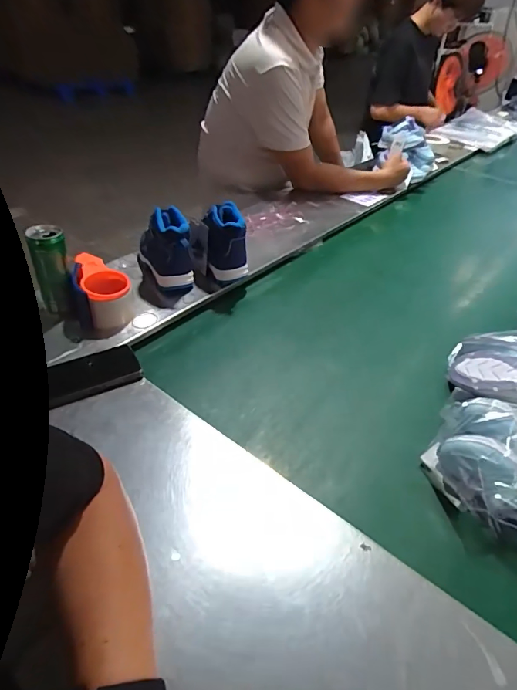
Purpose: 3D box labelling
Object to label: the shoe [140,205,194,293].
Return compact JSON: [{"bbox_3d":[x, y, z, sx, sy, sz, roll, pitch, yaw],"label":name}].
[{"bbox_3d":[-0.194,-0.204,0.858,0.074,0.136,0.184,-16,43,-22],"label":"shoe"}]

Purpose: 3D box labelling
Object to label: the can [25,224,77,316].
[{"bbox_3d":[-0.347,-0.124,0.729,0.053,0.142,0.051,-18,46,-25],"label":"can"}]

